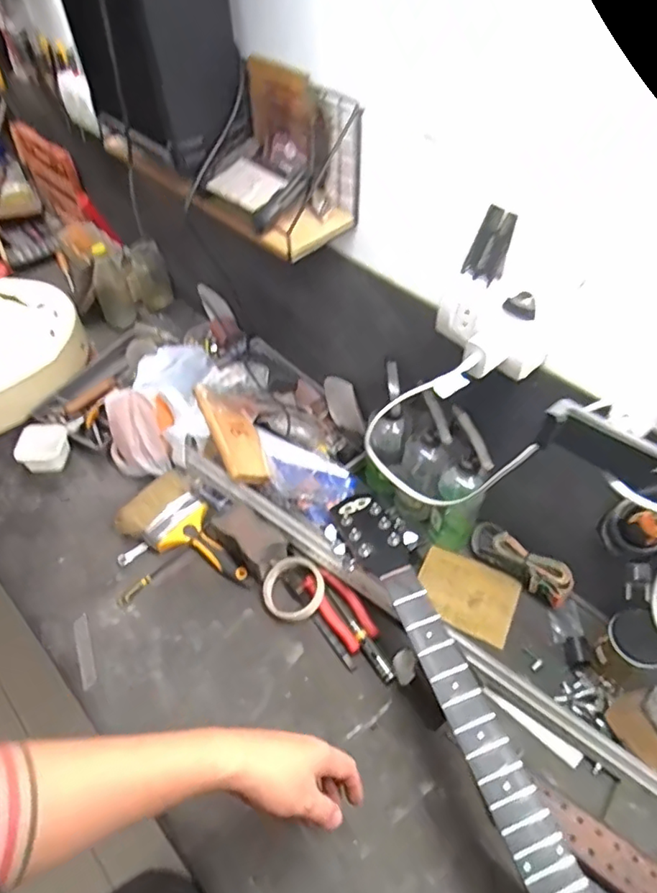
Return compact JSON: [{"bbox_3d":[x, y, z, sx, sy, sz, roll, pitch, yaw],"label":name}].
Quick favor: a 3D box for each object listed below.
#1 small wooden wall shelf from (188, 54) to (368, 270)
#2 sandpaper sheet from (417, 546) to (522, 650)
[{"bbox_3d":[-0.070,-0.355,0.695,0.123,0.149,0.196,-35,58,-26],"label":"small wooden wall shelf"},{"bbox_3d":[0.198,0.214,0.813,0.138,0.009,0.104,21,53,16],"label":"sandpaper sheet"}]

